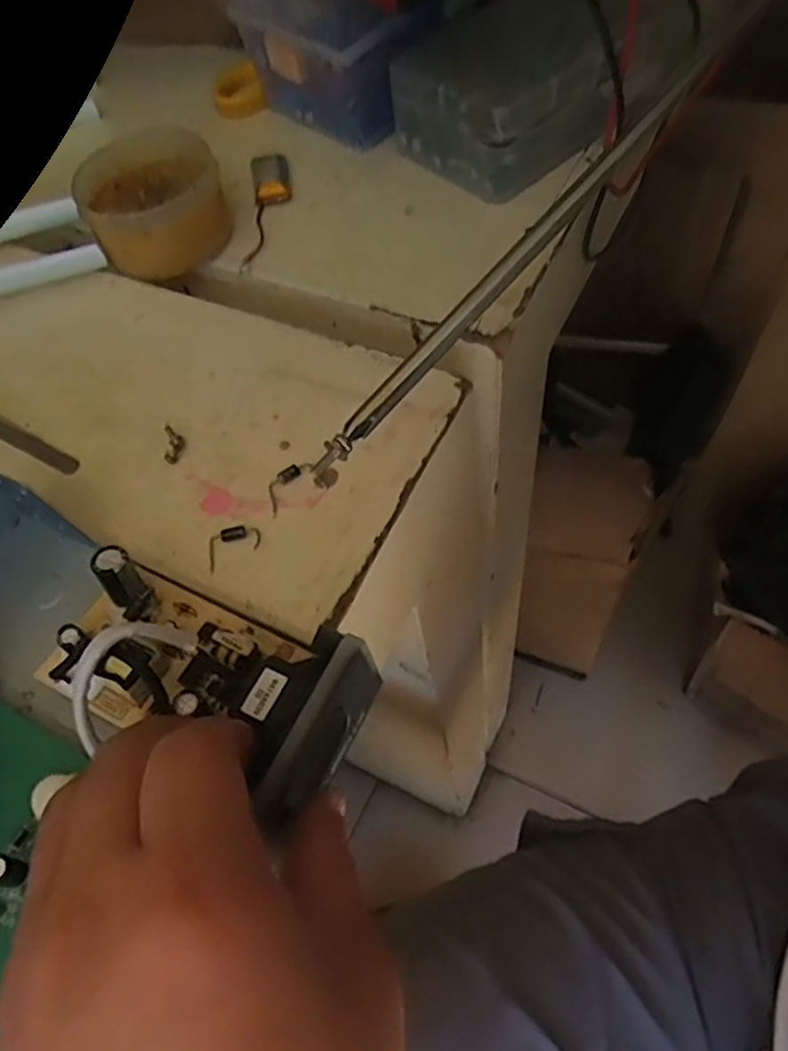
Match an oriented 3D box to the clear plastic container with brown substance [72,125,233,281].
[{"bbox_3d":[-0.121,-0.164,0.354,0.067,0.038,0.083,-22,59,-7],"label":"clear plastic container with brown substance"}]

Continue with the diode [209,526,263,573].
[{"bbox_3d":[-0.063,0.007,0.270,0.023,0.004,0.013,-28,62,-11],"label":"diode"}]

